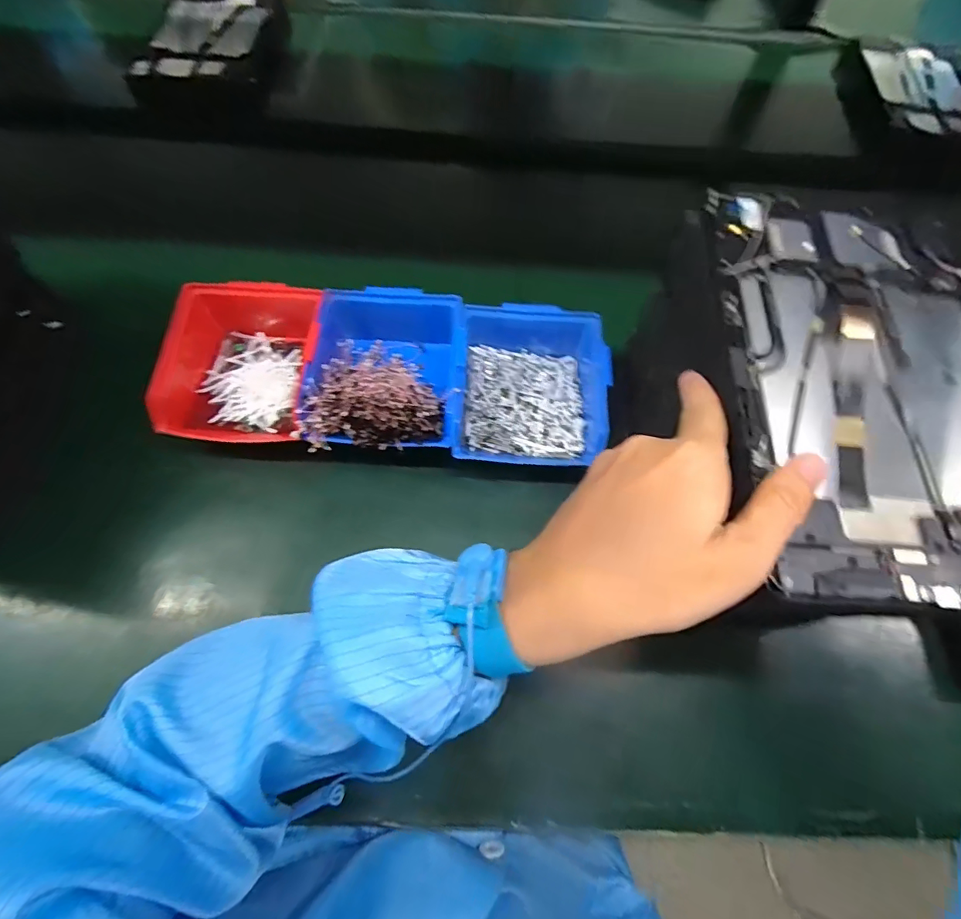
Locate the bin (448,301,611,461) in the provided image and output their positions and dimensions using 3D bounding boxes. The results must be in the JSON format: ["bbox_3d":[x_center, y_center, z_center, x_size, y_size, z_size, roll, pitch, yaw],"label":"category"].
[{"bbox_3d":[0.041,-0.069,0.425,0.126,0.057,0.150,3,65,-2],"label":"bin"}]

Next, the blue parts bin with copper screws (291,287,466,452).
[{"bbox_3d":[-0.079,-0.078,0.425,0.125,0.065,0.159,6,65,0],"label":"blue parts bin with copper screws"}]

